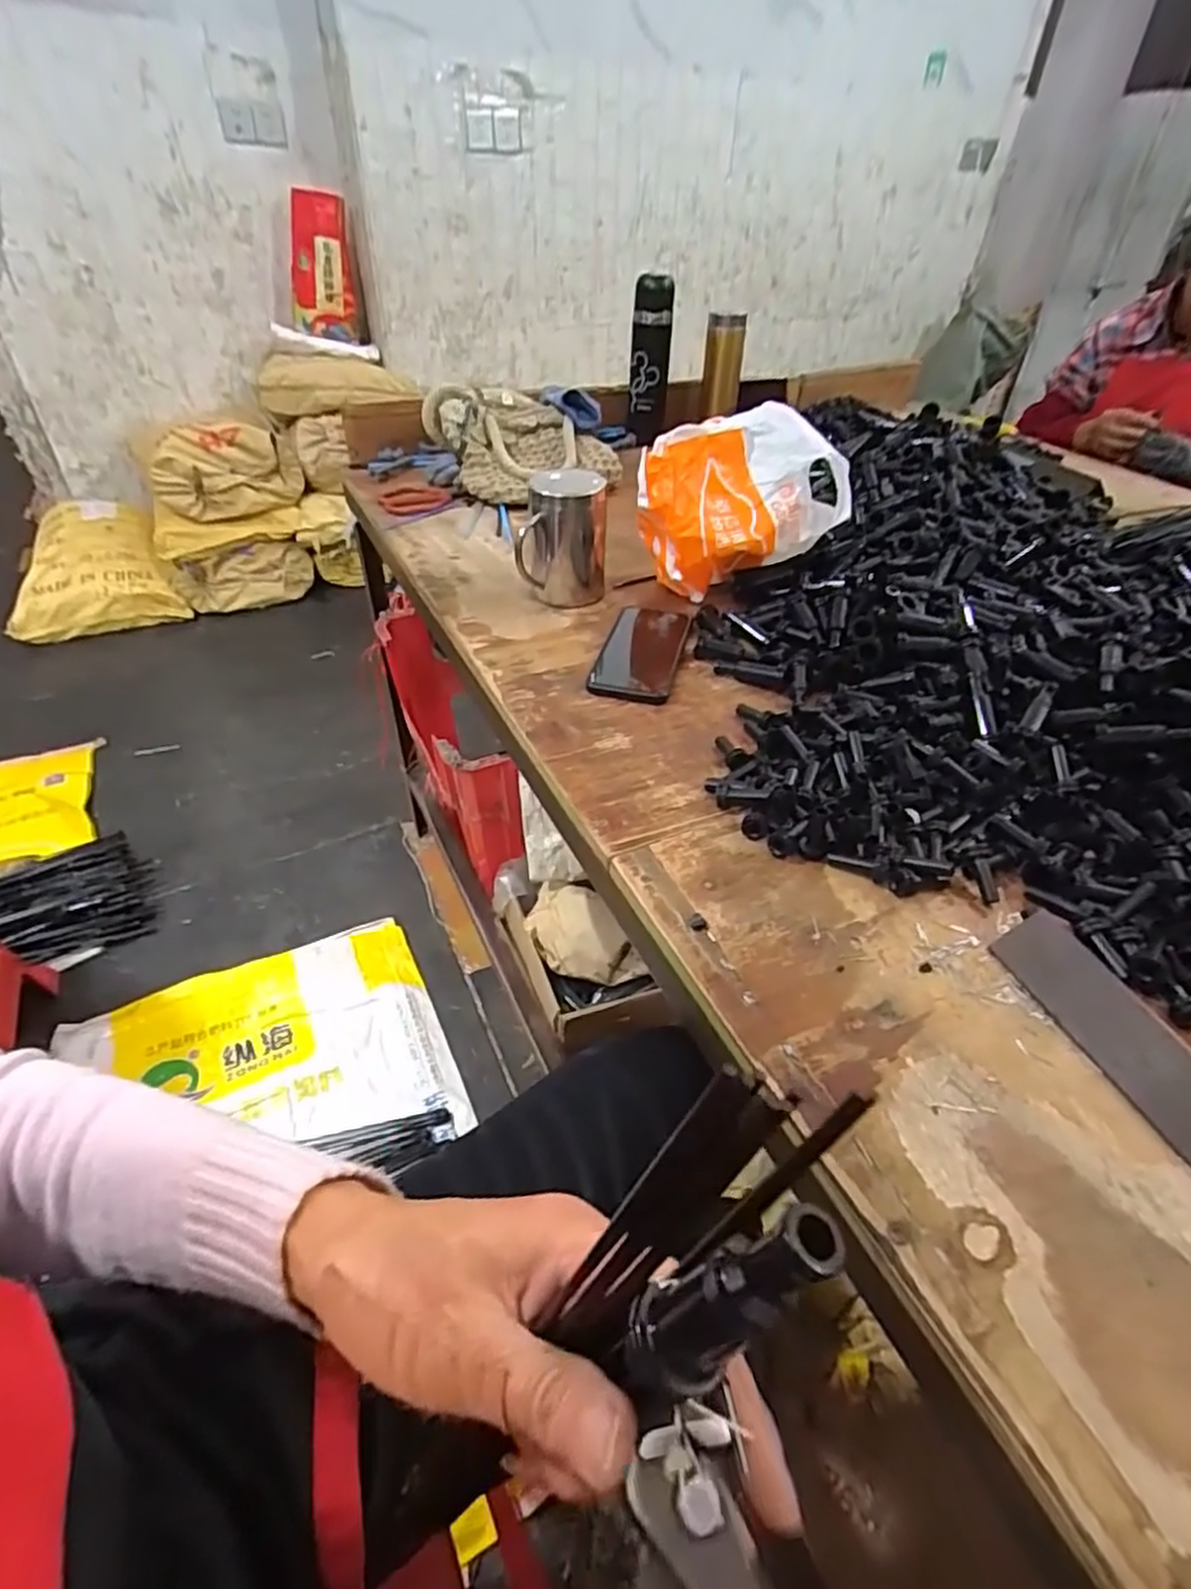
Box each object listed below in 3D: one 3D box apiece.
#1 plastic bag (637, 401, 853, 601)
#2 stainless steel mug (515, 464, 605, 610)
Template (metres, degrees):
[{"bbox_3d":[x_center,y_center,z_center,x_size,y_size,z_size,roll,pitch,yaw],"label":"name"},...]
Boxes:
[{"bbox_3d":[0.142,-0.285,0.734,0.203,0.167,0.107,-14,44,-17],"label":"plastic bag"},{"bbox_3d":[-0.032,-0.267,0.742,0.081,0.121,0.097,6,42,6],"label":"stainless steel mug"}]

